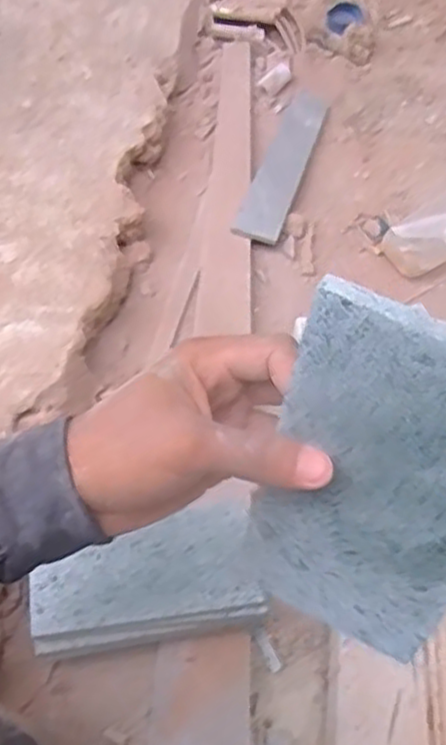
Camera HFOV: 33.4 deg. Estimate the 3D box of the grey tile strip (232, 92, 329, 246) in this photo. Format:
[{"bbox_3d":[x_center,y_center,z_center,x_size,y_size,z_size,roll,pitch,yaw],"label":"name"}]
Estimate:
[{"bbox_3d":[0.087,-0.301,1.063,0.062,0.012,0.318,16,58,8],"label":"grey tile strip"}]

